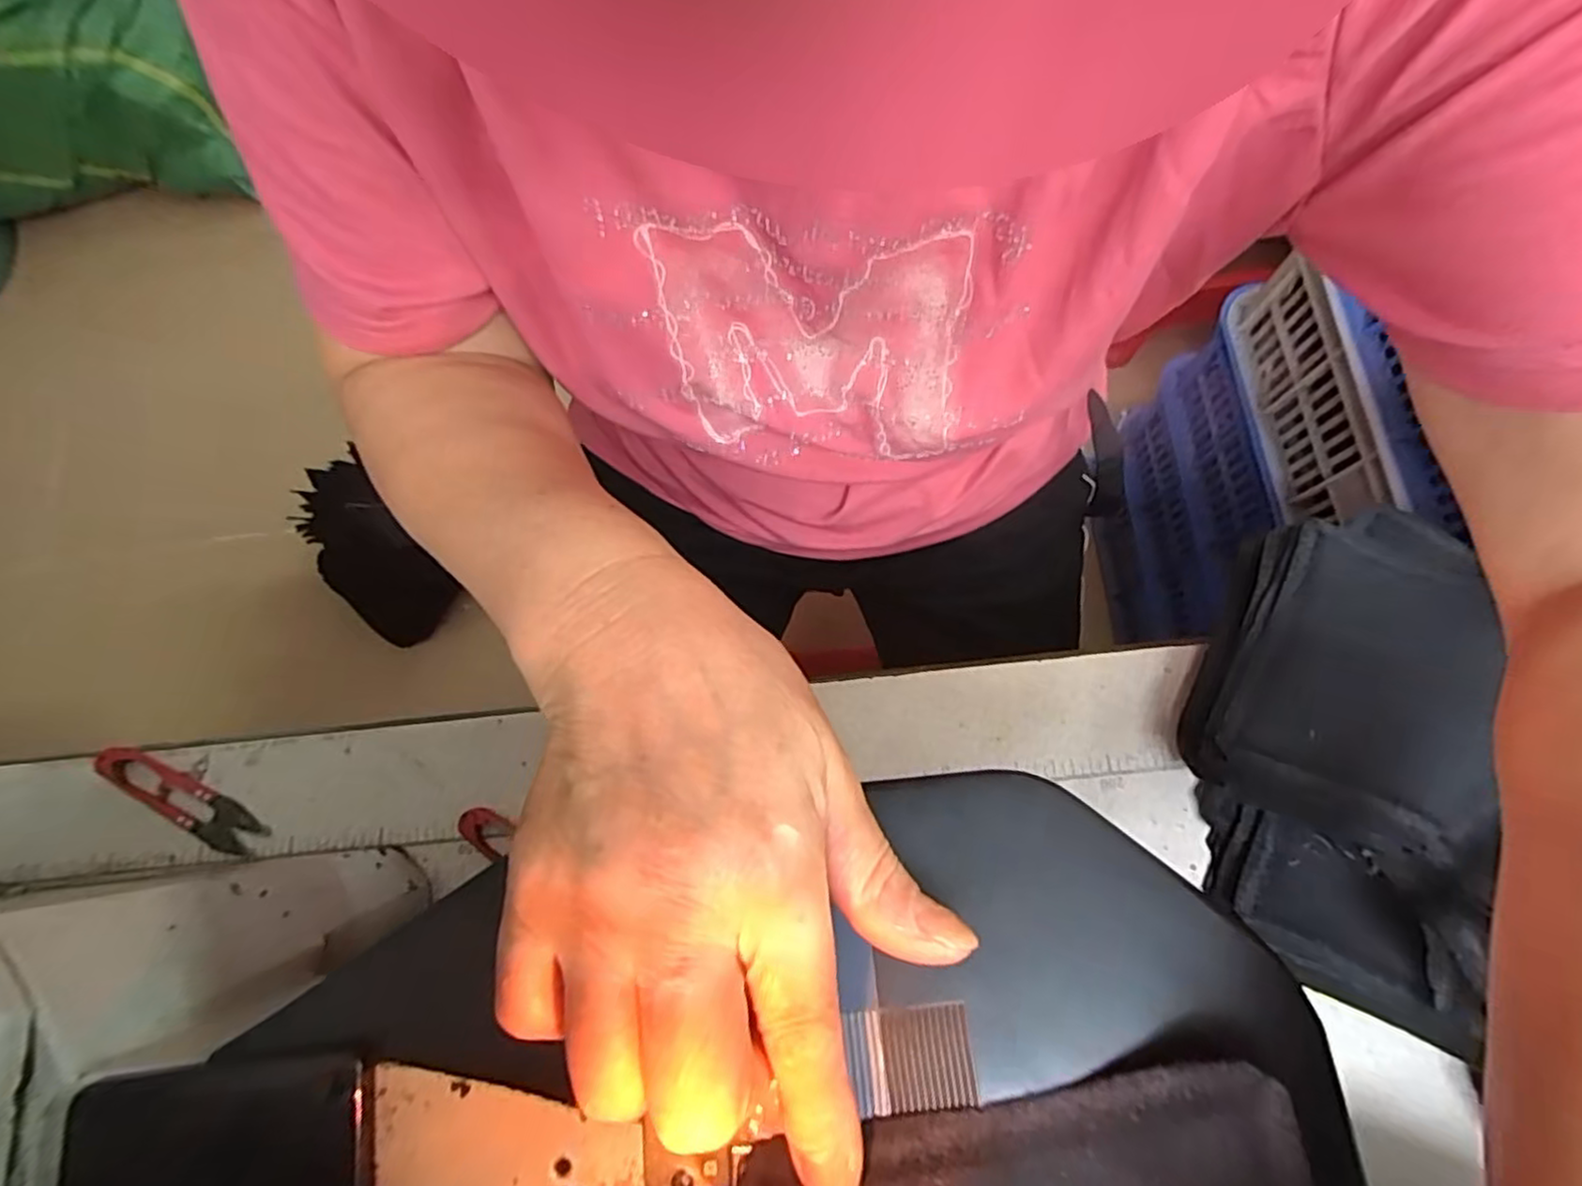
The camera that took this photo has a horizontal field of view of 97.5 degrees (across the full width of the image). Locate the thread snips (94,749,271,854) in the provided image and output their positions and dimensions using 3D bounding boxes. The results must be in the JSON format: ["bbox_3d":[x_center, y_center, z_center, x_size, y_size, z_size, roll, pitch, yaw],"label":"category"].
[{"bbox_3d":[-0.332,0.113,0.375,0.098,0.011,0.024,23,78,7],"label":"thread snips"}]

